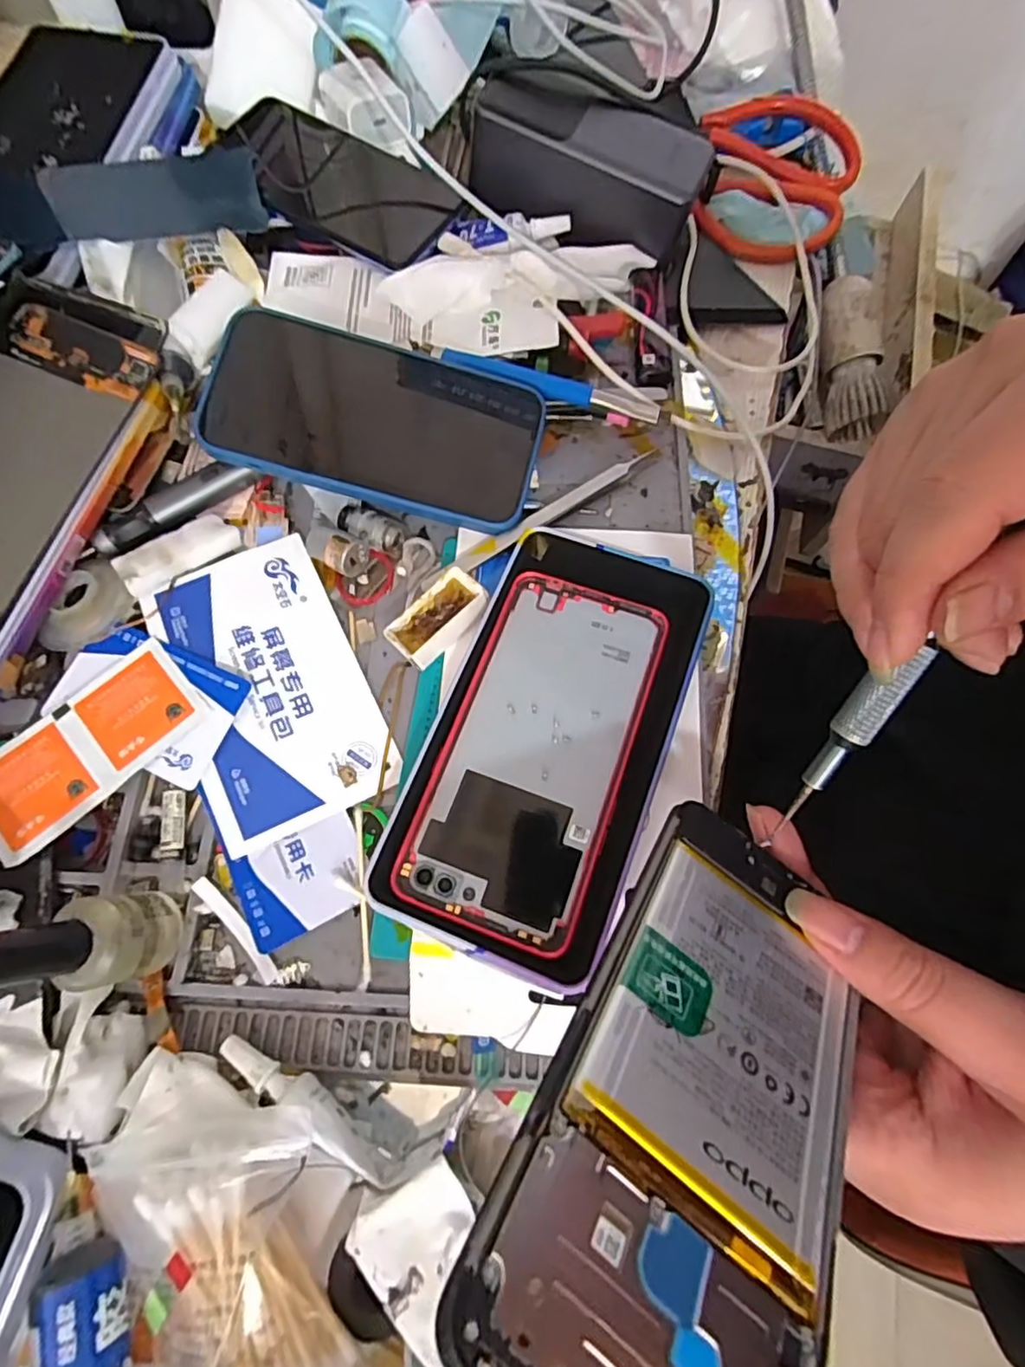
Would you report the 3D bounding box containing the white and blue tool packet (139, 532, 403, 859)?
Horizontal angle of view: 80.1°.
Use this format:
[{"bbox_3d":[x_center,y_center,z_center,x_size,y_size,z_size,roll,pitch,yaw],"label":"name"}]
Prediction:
[{"bbox_3d":[-0.114,-0.002,0.285,0.080,0.005,0.137,-25,76,-14],"label":"white and blue tool packet"}]

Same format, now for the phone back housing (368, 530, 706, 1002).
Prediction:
[{"bbox_3d":[0.017,0.021,0.268,0.099,0.013,0.186,20,71,8],"label":"phone back housing"}]

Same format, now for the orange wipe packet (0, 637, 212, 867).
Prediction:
[{"bbox_3d":[-0.187,0.027,0.268,0.100,0.004,0.050,-40,75,-13],"label":"orange wipe packet"}]

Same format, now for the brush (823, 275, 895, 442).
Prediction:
[{"bbox_3d":[0.228,-0.219,0.407,0.031,0.025,0.103,-4,89,-1],"label":"brush"}]

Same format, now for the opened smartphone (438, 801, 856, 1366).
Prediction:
[{"bbox_3d":[0.050,0.095,0.151,0.071,0.004,0.148,36,42,8],"label":"opened smartphone"}]

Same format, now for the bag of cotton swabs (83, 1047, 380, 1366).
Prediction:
[{"bbox_3d":[-0.089,0.176,0.205,0.060,0.038,0.119,-39,74,-13],"label":"bag of cotton swabs"}]

